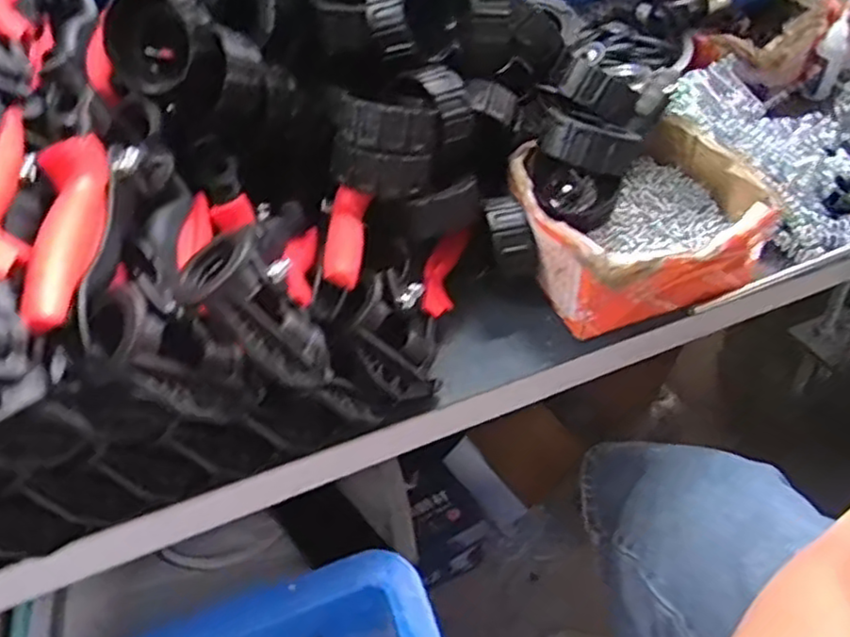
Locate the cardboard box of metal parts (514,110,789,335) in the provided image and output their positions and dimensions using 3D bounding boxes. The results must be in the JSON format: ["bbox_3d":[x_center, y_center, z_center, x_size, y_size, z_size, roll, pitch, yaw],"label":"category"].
[{"bbox_3d":[0.156,-0.070,0.513,0.172,0.069,0.152,-14,49,-9],"label":"cardboard box of metal parts"}]

